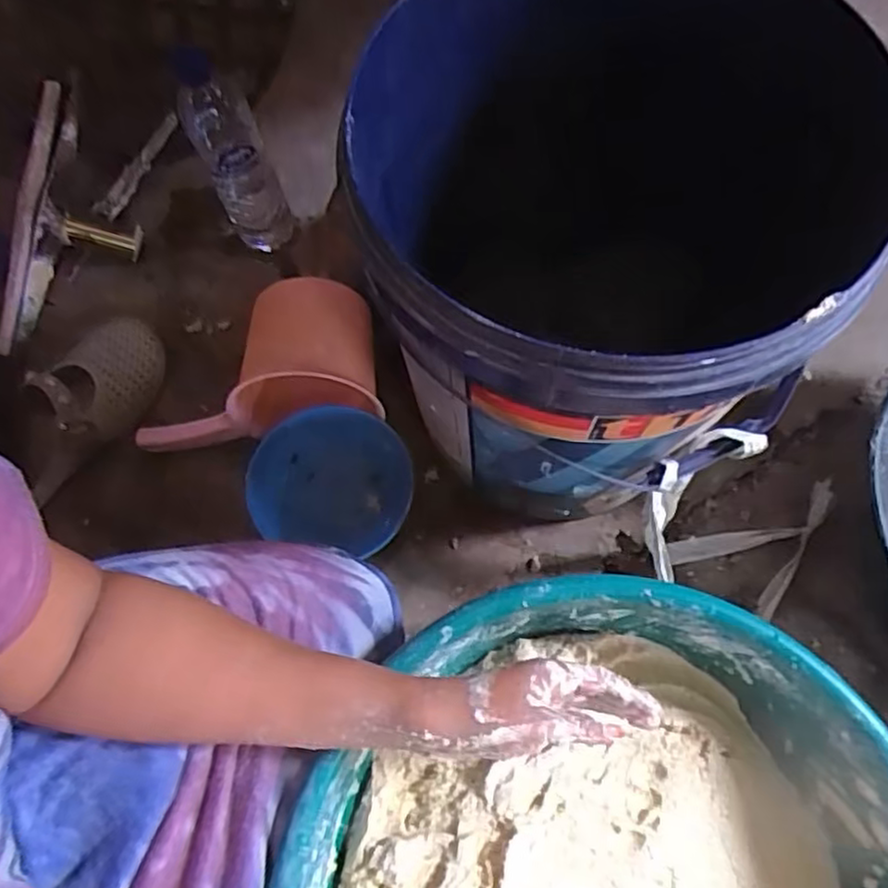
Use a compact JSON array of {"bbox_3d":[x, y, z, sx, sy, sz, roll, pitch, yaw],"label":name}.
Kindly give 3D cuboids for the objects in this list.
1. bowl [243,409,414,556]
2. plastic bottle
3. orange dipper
[{"bbox_3d":[-0.107,0.040,0.679,0.160,0.078,0.134,15,73,7],"label":"bowl"},{"bbox_3d":[-0.210,-0.286,0.700,0.065,0.211,0.073,-26,73,-6],"label":"plastic bottle"},{"bbox_3d":[-0.187,-0.084,0.647,0.247,0.117,0.137,-4,71,1],"label":"orange dipper"}]

